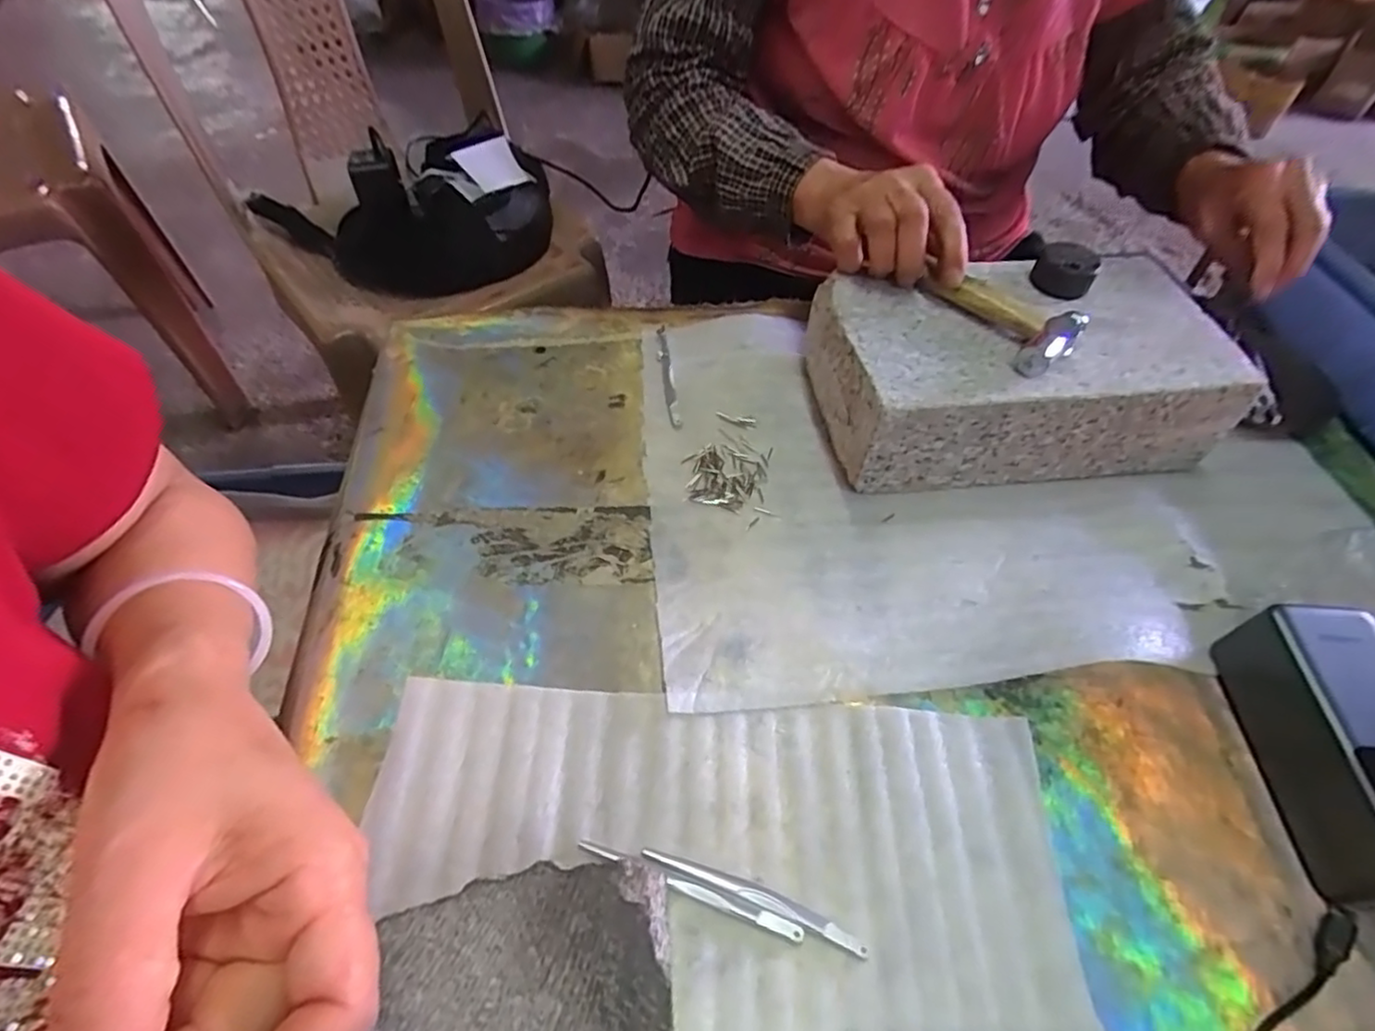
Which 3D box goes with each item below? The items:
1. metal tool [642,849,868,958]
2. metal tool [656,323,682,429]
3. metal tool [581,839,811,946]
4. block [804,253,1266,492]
[{"bbox_3d":[0.029,0.167,0.288,0.100,0.005,0.009,20,54,12],"label":"metal tool"},{"bbox_3d":[-0.015,-0.104,0.481,0.010,0.006,0.103,-6,53,-7],"label":"metal tool"},{"bbox_3d":[0.001,0.164,0.289,0.103,0.004,0.006,18,54,10],"label":"metal tool"},{"bbox_3d":[0.217,-0.098,0.445,0.245,0.080,0.135,-4,53,-6],"label":"block"}]

